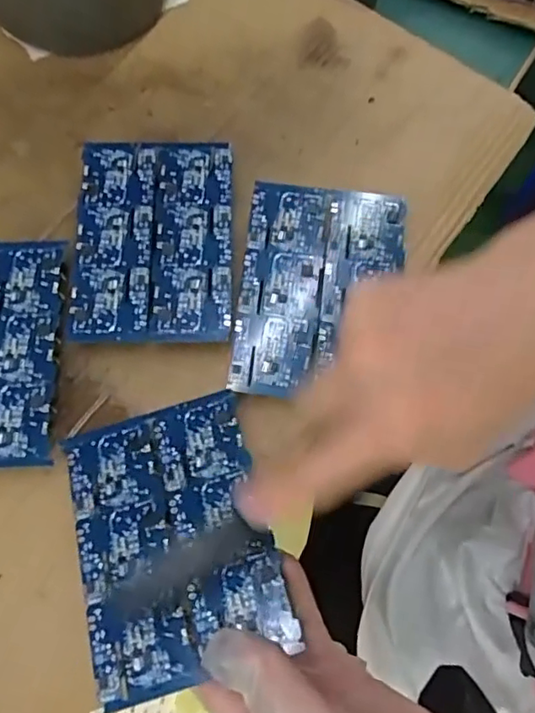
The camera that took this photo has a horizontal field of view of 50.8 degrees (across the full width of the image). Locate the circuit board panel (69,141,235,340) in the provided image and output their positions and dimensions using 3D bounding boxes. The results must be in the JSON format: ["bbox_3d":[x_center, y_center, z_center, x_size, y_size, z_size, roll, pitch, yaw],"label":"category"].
[{"bbox_3d":[-0.070,-0.074,0.344,0.094,0.012,0.131,0,72,0],"label":"circuit board panel"}]

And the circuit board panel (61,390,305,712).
[{"bbox_3d":[-0.047,0.089,0.283,0.094,0.004,0.131,-16,62,-2],"label":"circuit board panel"}]

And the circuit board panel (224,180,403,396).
[{"bbox_3d":[0.030,-0.042,0.331,0.092,0.011,0.130,7,72,3],"label":"circuit board panel"}]

